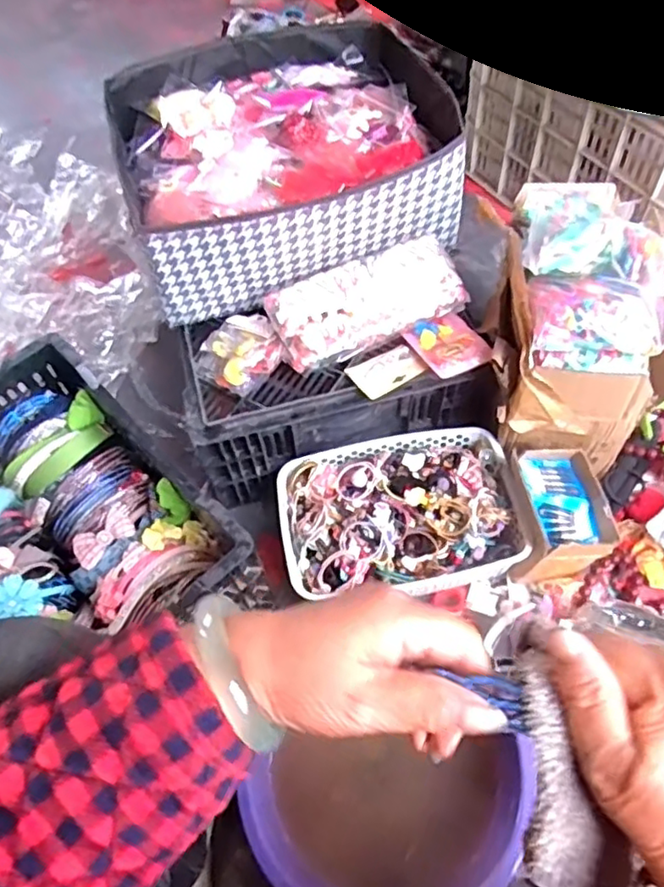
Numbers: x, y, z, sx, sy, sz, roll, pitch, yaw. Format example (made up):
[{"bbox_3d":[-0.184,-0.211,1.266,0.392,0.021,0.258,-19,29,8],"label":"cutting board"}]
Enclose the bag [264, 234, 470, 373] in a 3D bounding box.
[{"bbox_3d":[0.041,-0.169,0.768,0.234,0.070,0.100,-22,60,-10],"label":"bag"}]

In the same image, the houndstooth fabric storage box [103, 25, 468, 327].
[{"bbox_3d":[-0.063,-0.375,0.828,0.400,0.160,0.363,-17,59,-7],"label":"houndstooth fabric storage box"}]

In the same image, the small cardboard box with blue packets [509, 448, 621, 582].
[{"bbox_3d":[0.278,0.085,0.781,0.112,0.091,0.143,-1,59,3],"label":"small cardboard box with blue packets"}]

